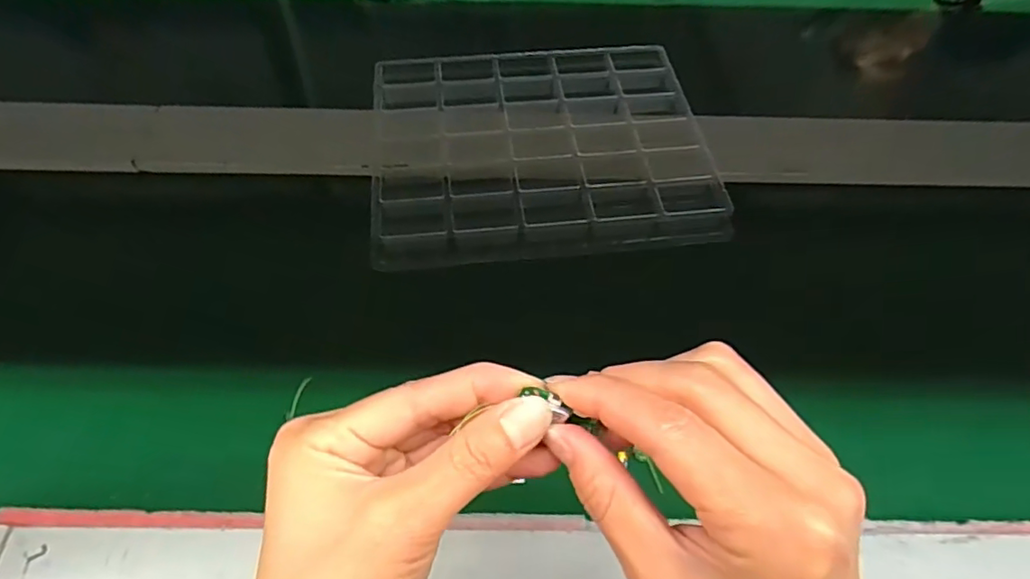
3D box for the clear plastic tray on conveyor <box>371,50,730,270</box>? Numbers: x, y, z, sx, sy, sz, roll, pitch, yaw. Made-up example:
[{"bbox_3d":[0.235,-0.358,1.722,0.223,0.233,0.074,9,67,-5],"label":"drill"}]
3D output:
[{"bbox_3d":[0.021,-0.133,0.540,0.291,0.034,0.229,-5,56,-6],"label":"clear plastic tray on conveyor"}]

